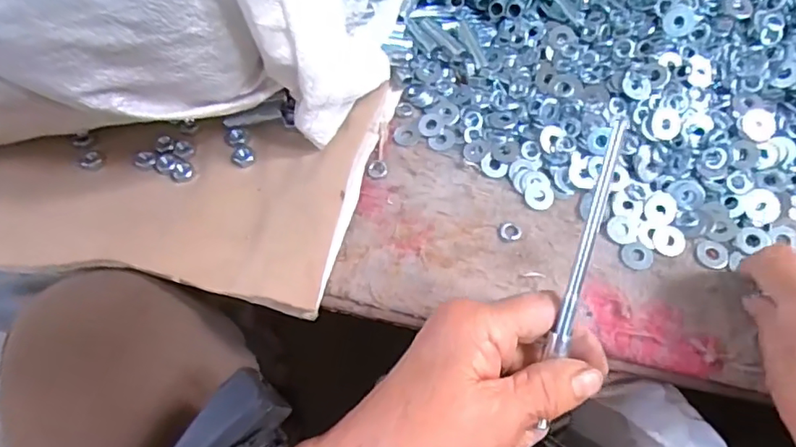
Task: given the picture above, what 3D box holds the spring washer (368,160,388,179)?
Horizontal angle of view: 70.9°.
[{"bbox_3d":[-0.013,-0.038,0.380,0.013,0.004,0.014,5,62,4],"label":"spring washer"}]

